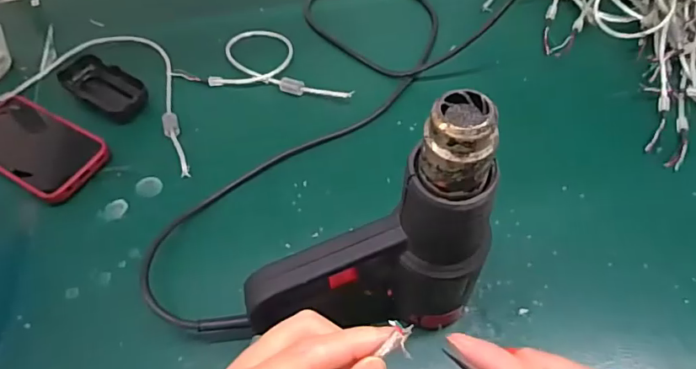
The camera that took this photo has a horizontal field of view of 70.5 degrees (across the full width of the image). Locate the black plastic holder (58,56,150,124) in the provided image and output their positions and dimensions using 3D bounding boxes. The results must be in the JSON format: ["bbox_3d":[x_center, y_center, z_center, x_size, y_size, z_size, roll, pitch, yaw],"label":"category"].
[{"bbox_3d":[-0.277,-0.110,0.567,0.106,0.024,0.051,28,63,21],"label":"black plastic holder"}]

